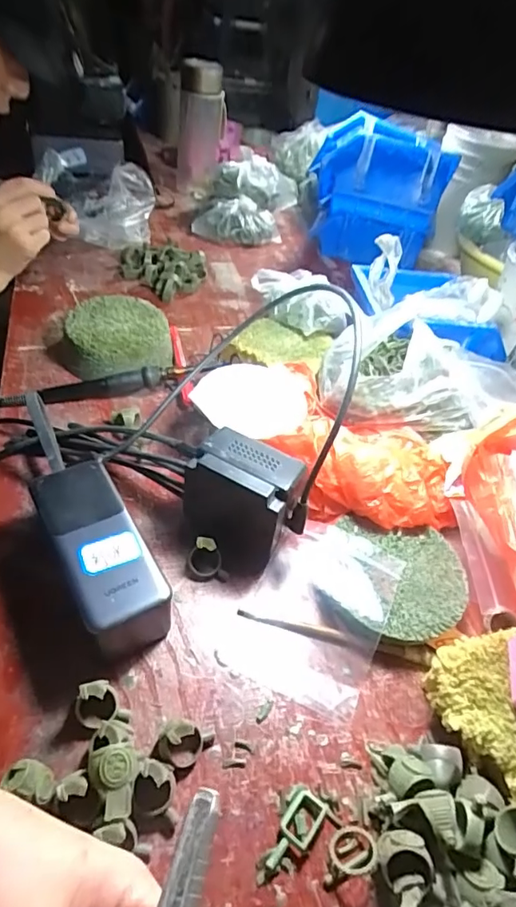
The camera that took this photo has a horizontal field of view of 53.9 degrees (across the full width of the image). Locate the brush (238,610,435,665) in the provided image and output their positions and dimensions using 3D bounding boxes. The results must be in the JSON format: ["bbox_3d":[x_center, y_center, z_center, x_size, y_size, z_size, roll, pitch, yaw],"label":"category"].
[{"bbox_3d":[0.054,0.129,0.356,0.136,0.011,0.011,12,45,2],"label":"brush"}]

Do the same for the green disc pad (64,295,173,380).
[{"bbox_3d":[-0.142,-0.117,0.520,0.099,0.044,0.106,-13,50,-22],"label":"green disc pad"}]

